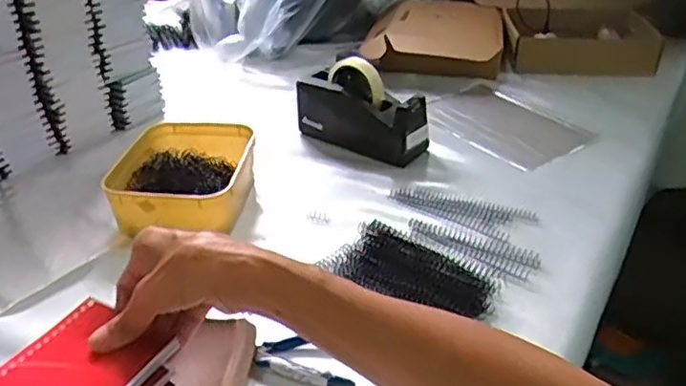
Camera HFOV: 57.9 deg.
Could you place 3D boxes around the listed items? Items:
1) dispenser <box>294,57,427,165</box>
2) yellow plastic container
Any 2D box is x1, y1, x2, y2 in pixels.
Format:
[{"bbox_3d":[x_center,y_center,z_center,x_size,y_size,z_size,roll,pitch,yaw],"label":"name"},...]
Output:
[{"bbox_3d":[0.023,-0.126,0.933,0.209,0.118,0.067,18,34,28],"label":"dispenser"},{"bbox_3d":[-0.204,-0.017,0.813,0.162,0.065,0.203,0,30,1],"label":"yellow plastic container"}]

